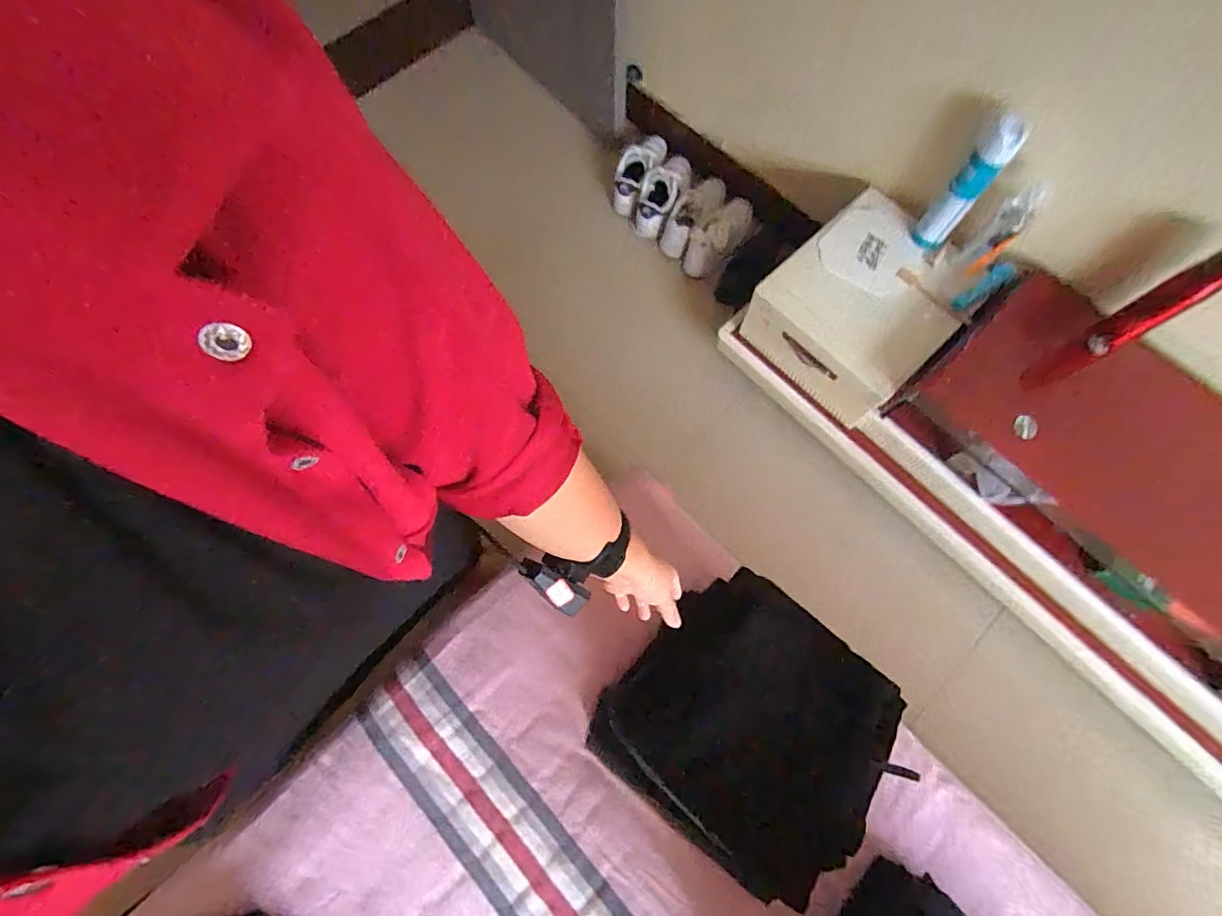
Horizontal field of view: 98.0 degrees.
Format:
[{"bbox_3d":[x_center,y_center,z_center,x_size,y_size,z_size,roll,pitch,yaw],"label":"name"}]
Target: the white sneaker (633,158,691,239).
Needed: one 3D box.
[{"bbox_3d":[0.138,-0.735,1.503,0.098,0.102,0.224,41,121,13],"label":"white sneaker"}]

